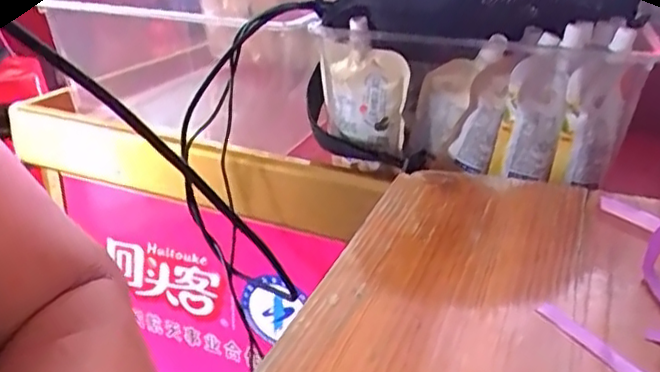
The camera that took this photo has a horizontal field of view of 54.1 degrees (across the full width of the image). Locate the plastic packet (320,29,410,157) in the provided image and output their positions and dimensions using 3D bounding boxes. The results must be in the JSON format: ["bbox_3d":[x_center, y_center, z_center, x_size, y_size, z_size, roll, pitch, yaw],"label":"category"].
[{"bbox_3d":[0.030,-0.086,0.594,0.083,0.104,0.018,10,26,17],"label":"plastic packet"}]

